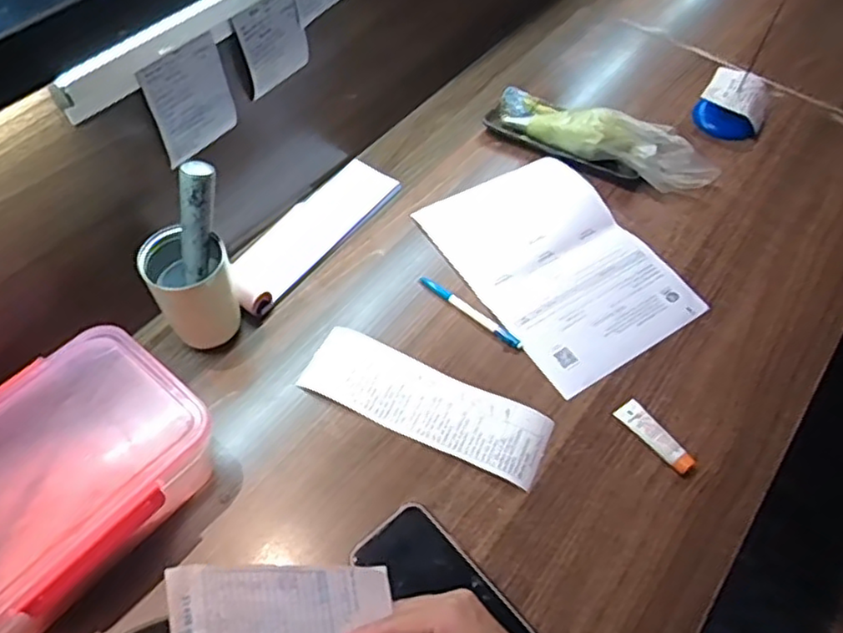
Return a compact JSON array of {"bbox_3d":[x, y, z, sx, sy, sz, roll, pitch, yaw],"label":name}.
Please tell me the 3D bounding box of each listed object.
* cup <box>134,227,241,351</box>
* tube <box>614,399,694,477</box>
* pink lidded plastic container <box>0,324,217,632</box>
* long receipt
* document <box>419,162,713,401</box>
[{"bbox_3d":[-0.218,-0.024,0.635,0.075,0.107,0.072,1,56,-2],"label":"cup"},{"bbox_3d":[0.228,0.115,0.633,0.025,0.018,0.084,-31,63,-22],"label":"tube"},{"bbox_3d":[-0.305,0.149,0.538,0.181,0.083,0.255,35,61,19],"label":"pink lidded plastic container"},{"bbox_3d":[0.004,0.084,0.649,0.245,0.008,0.077,23,58,12],"label":"long receipt"},{"bbox_3d":[0.155,-0.068,0.755,0.208,0.014,0.287,-28,62,-20],"label":"document"}]

